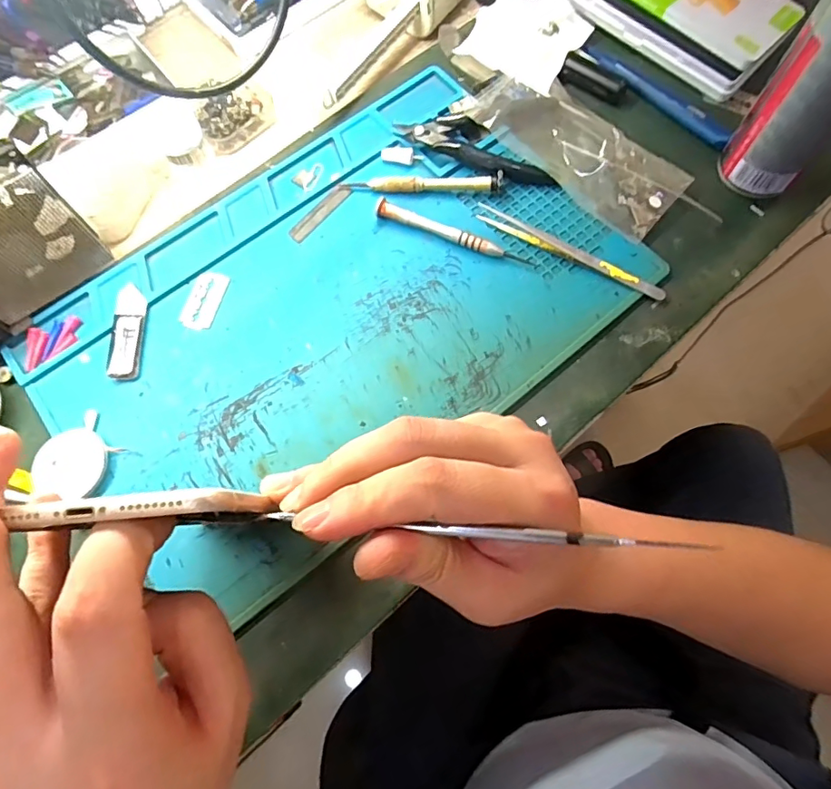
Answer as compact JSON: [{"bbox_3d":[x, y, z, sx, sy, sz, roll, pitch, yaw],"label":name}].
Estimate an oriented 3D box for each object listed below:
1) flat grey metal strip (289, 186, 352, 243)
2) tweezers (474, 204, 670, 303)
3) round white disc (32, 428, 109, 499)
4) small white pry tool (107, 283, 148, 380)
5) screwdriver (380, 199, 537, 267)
[{"bbox_3d":[-0.069,-0.131,0.363,0.014,0.004,0.056,37,76,12],"label":"flat grey metal strip"},{"bbox_3d":[0.103,-0.098,0.342,0.135,0.007,0.012,30,74,11],"label":"tweezers"},{"bbox_3d":[-0.206,0.041,0.304,0.039,0.009,0.041,0,71,1],"label":"round white disc"},{"bbox_3d":[-0.189,-0.043,0.333,0.020,0.006,0.066,-3,71,0],"label":"small white pry tool"},{"bbox_3d":[0.026,-0.110,0.347,0.114,0.013,0.010,21,73,8],"label":"screwdriver"}]

